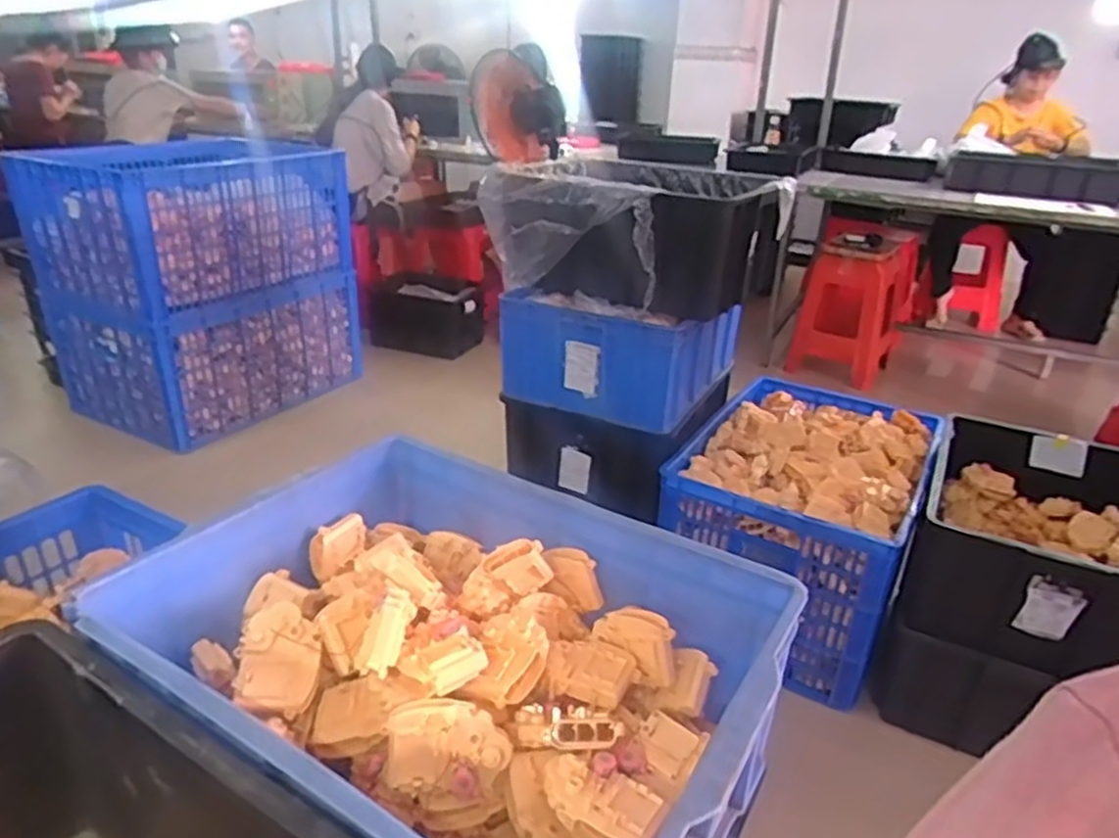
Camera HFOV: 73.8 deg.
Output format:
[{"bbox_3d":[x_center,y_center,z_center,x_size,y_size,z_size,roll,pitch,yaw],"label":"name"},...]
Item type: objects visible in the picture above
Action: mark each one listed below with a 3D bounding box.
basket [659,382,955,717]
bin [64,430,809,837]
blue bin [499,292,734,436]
[{"bbox_3d":[0.573,0.202,1.760,0.480,0.375,0.734,15,28,25],"label":"basket"},{"bbox_3d":[-0.099,0.254,0.708,0.531,0.222,0.410,17,29,27],"label":"bin"},{"bbox_3d":[0.170,-0.178,1.762,0.450,0.246,0.480,14,28,22],"label":"blue bin"}]

